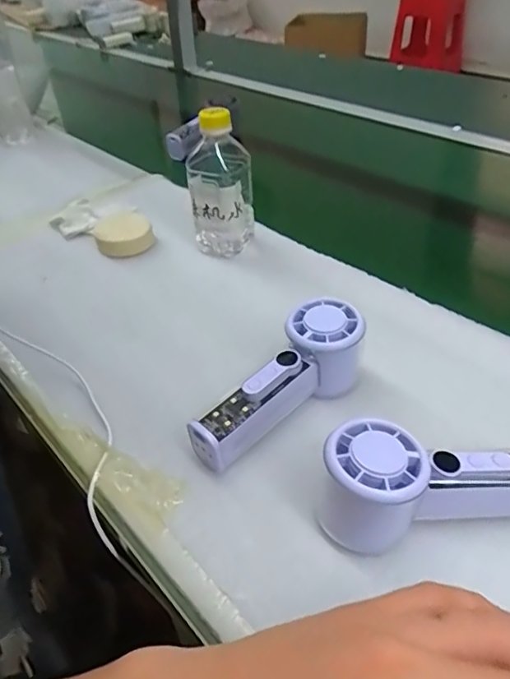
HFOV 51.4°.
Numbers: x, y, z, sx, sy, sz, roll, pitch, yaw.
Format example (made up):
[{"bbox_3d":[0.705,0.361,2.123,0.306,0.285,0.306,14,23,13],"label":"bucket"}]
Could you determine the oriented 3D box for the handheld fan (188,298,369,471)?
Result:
[{"bbox_3d":[0.022,0.033,0.379,0.046,0.064,0.147,29,49,33],"label":"handheld fan"}]

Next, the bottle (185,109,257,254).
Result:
[{"bbox_3d":[-0.035,-0.154,0.541,0.065,0.143,0.049,-4,39,0],"label":"bottle"}]

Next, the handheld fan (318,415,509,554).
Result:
[{"bbox_3d":[0.115,0.082,0.313,0.154,0.057,0.060,-8,39,-5],"label":"handheld fan"}]

